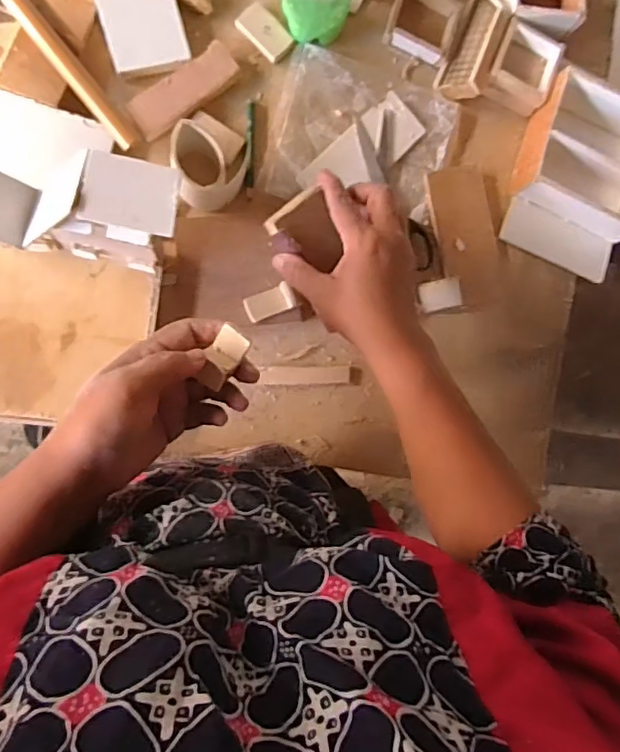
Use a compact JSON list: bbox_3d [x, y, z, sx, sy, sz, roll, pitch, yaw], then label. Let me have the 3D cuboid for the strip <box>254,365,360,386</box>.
[{"bbox_3d":[0.002,0.000,0.525,0.091,0.004,0.017,0,87,-9],"label":"strip"}]

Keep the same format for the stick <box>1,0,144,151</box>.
[{"bbox_3d":[-0.253,-0.324,0.479,0.020,0.017,0.324,-40,93,-9],"label":"stick"}]

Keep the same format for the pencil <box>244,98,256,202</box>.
[{"bbox_3d":[-0.054,-0.206,0.525,0.009,0.008,0.091,2,87,-9],"label":"pencil"}]

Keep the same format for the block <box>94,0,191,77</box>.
[{"bbox_3d":[-0.146,-0.307,0.498,0.066,0.004,0.080,-17,90,-9],"label":"block"}]

